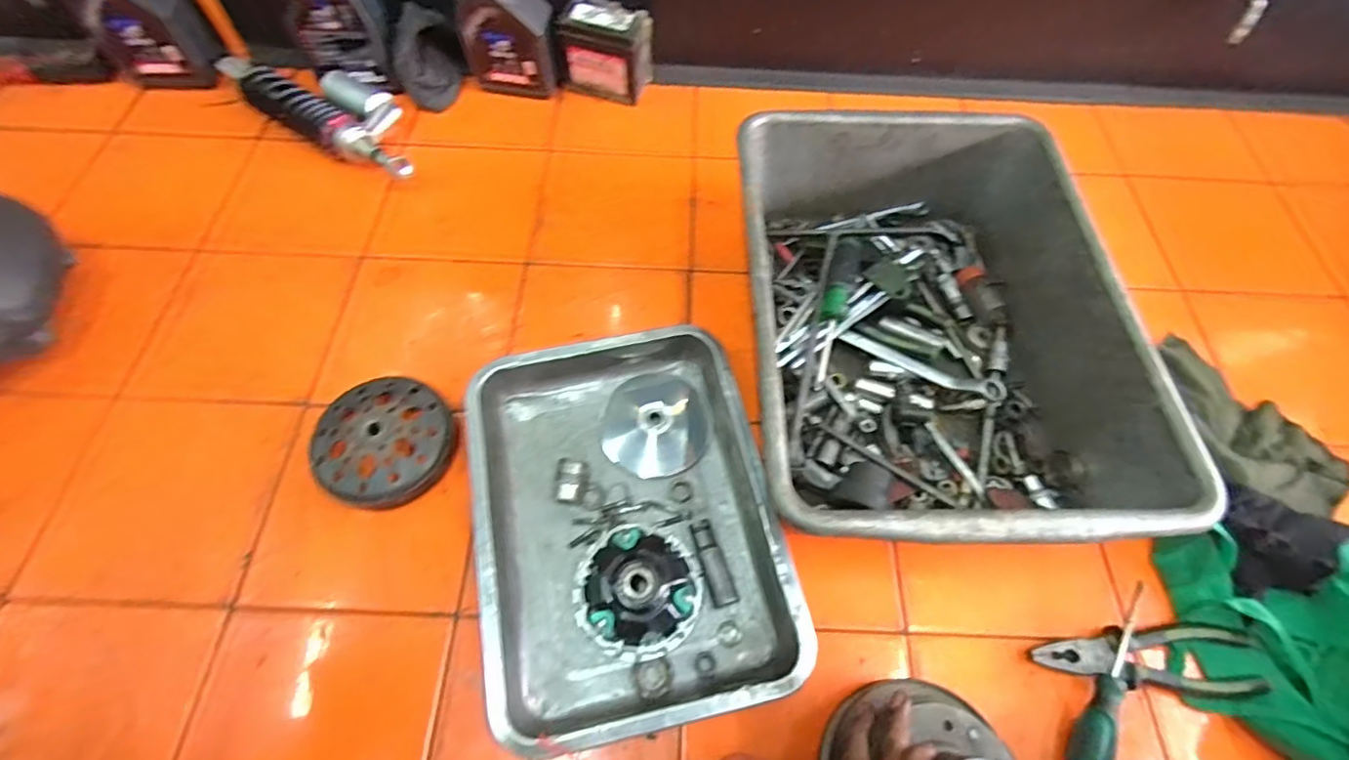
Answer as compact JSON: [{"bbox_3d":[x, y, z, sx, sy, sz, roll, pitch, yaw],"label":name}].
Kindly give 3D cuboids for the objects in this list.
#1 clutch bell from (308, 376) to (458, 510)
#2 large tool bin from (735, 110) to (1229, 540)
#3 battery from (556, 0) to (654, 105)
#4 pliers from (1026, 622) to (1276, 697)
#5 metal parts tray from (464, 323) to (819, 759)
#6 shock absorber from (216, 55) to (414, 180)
[{"bbox_3d":[-0.284,0.056,0.567,0.126,0.034,0.125,0,62,-1],"label":"clutch bell"},{"bbox_3d":[0.235,-0.056,0.587,0.328,0.151,0.453,0,62,-1],"label":"large tool bin"},{"bbox_3d":[-0.095,-0.459,0.819,0.127,0.110,0.060,14,62,6],"label":"battery"},{"bbox_3d":[0.402,0.237,0.499,0.183,0.023,0.057,3,62,1],"label":"pliers"},{"bbox_3d":[-0.046,0.122,0.544,0.262,0.051,0.355,-11,63,-7],"label":"metal parts tray"},{"bbox_3d":[-0.467,-0.368,0.801,0.334,0.051,0.117,33,66,15],"label":"shock absorber"}]

